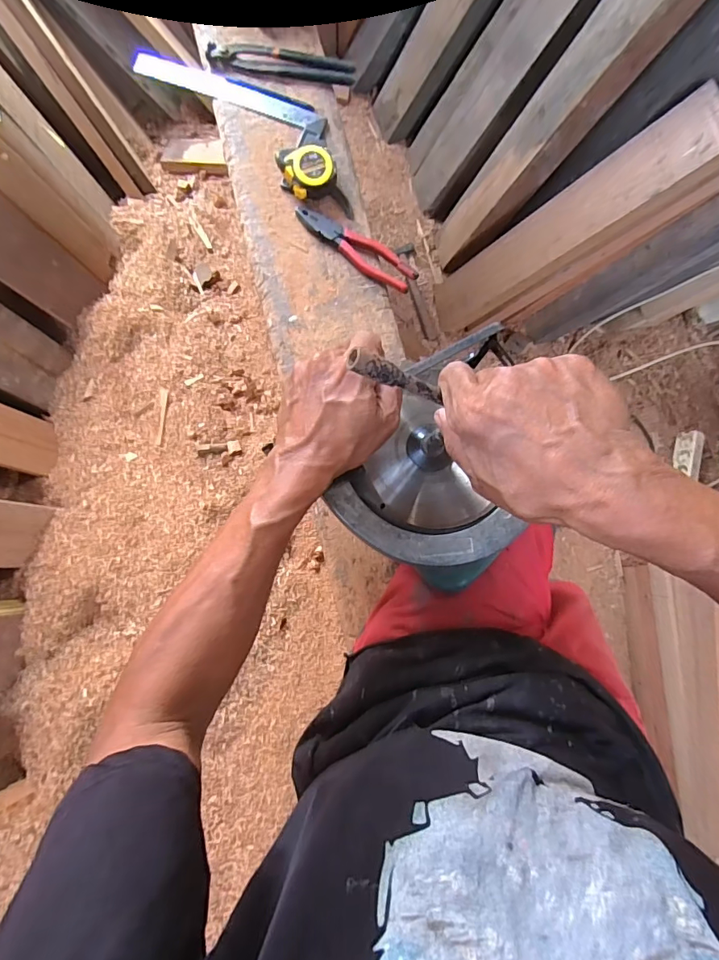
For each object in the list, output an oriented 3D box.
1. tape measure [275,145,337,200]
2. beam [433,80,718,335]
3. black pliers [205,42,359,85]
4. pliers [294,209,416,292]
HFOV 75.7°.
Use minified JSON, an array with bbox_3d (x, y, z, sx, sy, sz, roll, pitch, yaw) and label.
[{"bbox_3d":[-0.072,-0.432,0.655,0.074,0.048,0.060,-22,86,-9],"label":"tape measure"},{"bbox_3d":[0.447,-0.549,1.068,0.072,0.685,0.162,-4,82,-35],"label":"beam"},{"bbox_3d":[-0.116,-0.623,0.691,0.216,0.020,0.045,6,82,-6],"label":"black pliers"},{"bbox_3d":[-0.008,-0.331,0.658,0.193,0.023,0.046,31,80,-2],"label":"pliers"}]

